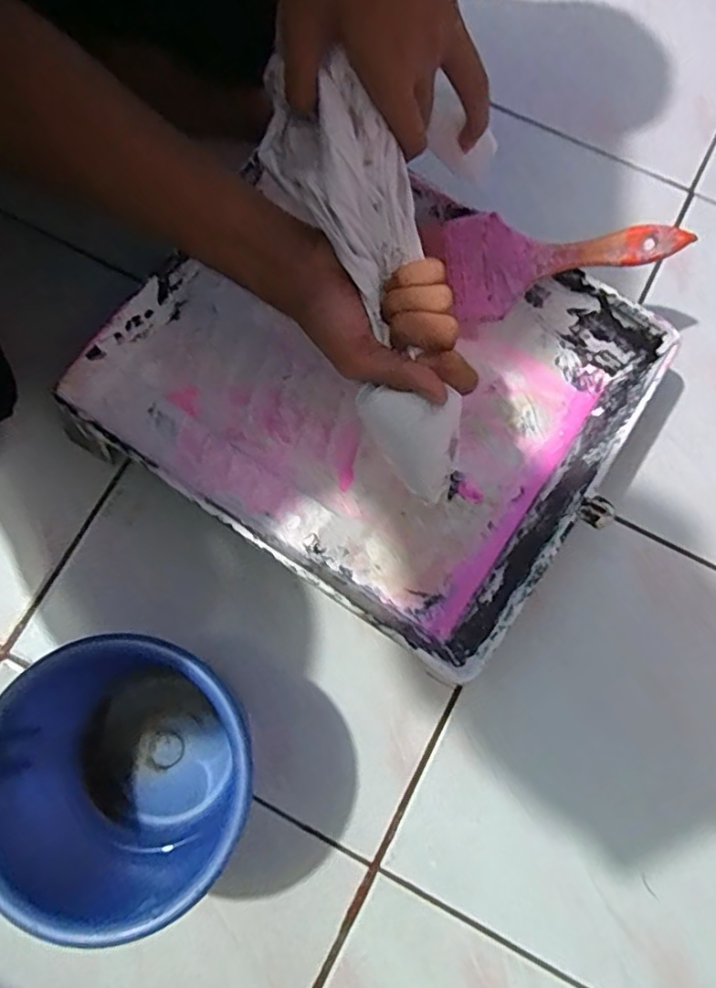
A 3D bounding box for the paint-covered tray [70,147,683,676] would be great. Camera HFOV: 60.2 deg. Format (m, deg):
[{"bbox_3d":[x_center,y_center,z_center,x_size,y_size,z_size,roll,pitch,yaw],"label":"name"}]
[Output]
[{"bbox_3d":[0.011,-0.081,0.465,0.338,0.069,0.289,34,80,7],"label":"paint-covered tray"}]

